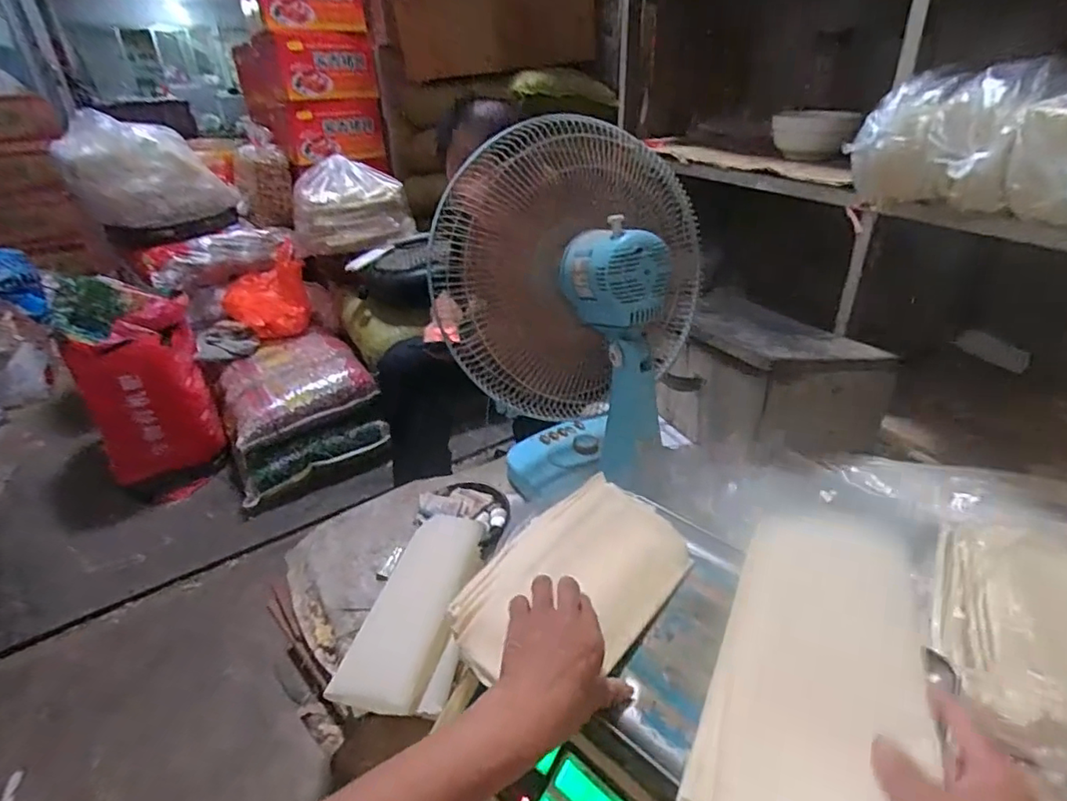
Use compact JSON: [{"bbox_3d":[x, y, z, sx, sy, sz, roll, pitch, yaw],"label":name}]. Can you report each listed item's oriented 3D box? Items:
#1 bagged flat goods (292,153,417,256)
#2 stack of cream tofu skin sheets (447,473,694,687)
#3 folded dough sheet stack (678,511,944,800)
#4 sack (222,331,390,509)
[{"bbox_3d":[-0.572,-0.601,1.761,0.354,0.252,0.191,-15,33,-19],"label":"bagged flat goods"},{"bbox_3d":[0.041,0.169,0.538,0.145,0.040,0.248,21,38,35],"label":"stack of cream tofu skin sheets"},{"bbox_3d":[0.201,0.206,0.397,0.133,0.061,0.259,14,40,26],"label":"folded dough sheet stack"},{"bbox_3d":[-0.720,0.019,1.700,0.410,0.259,0.412,-21,35,-28],"label":"sack"}]

